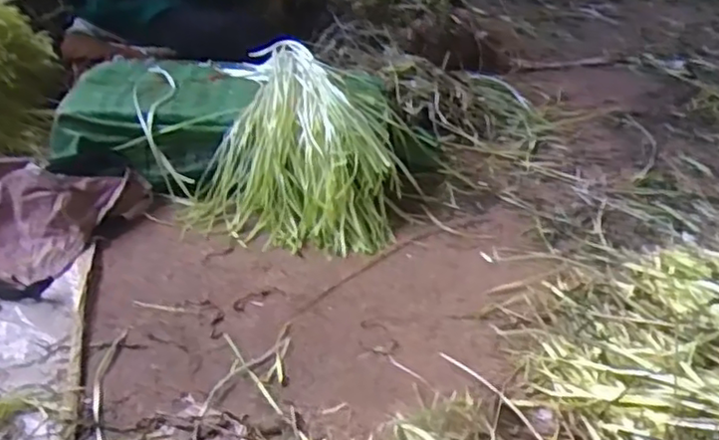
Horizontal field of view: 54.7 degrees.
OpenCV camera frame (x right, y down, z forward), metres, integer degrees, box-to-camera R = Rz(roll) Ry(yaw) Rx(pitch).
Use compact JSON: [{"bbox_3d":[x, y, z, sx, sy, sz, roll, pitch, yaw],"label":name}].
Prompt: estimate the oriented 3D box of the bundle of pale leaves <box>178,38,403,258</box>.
[{"bbox_3d":[-0.102,-0.165,1.403,0.412,0.216,0.474,3,32,1],"label":"bundle of pale leaves"}]

